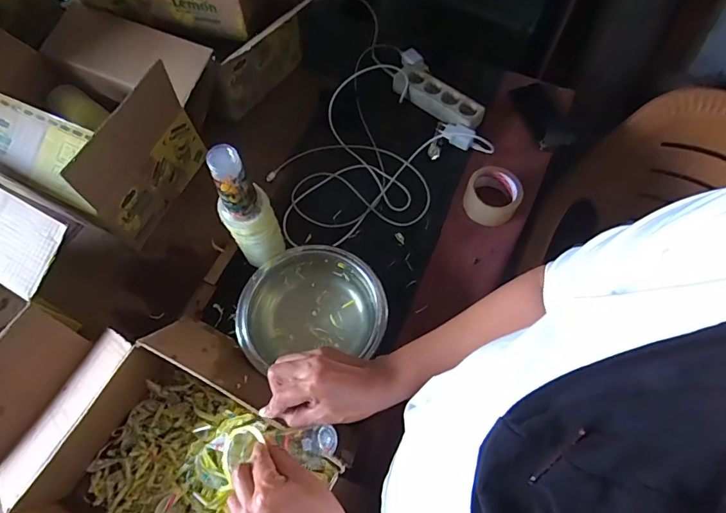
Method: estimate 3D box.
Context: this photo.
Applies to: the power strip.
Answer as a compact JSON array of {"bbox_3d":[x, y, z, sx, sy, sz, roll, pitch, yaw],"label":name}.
[{"bbox_3d":[0.158,-0.330,0.927,0.204,0.036,0.062,37,71,15],"label":"power strip"}]

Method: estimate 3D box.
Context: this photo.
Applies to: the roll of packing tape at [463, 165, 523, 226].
[{"bbox_3d":[0.240,-0.118,0.819,0.096,0.064,0.100,0,66,0],"label":"roll of packing tape"}]

